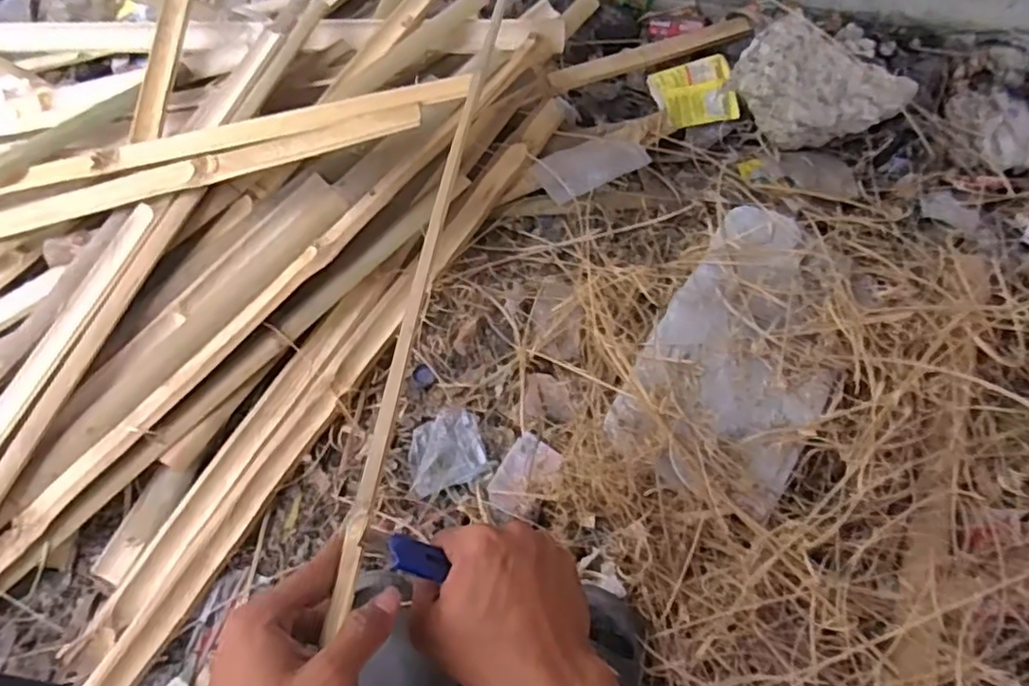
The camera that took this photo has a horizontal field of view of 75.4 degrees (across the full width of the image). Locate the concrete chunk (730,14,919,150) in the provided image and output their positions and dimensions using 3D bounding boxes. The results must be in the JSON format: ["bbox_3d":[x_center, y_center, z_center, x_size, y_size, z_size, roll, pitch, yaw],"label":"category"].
[{"bbox_3d":[0.440,-0.366,0.973,0.223,0.093,0.155,36,68,18],"label":"concrete chunk"}]

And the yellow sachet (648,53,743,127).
[{"bbox_3d":[0.275,-0.382,1.015,0.124,0.030,0.096,-13,68,-6],"label":"yellow sachet"}]

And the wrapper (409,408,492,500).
[{"bbox_3d":[-0.082,0.127,0.787,0.090,0.020,0.087,-17,63,-8],"label":"wrapper"}]

